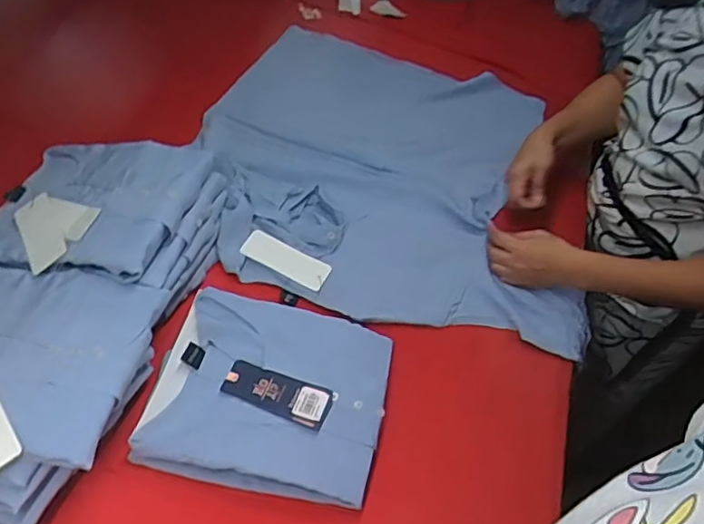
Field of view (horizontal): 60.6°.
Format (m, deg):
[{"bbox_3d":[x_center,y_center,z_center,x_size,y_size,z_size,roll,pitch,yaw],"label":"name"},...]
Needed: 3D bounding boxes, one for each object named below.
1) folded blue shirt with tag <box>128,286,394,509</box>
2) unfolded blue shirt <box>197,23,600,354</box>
[{"bbox_3d":[-0.089,0.145,0.689,0.251,0.044,0.218,8,51,5],"label":"folded blue shirt with tag"},{"bbox_3d":[0.058,-0.164,0.960,0.551,0.030,0.586,10,52,-3],"label":"unfolded blue shirt"}]

